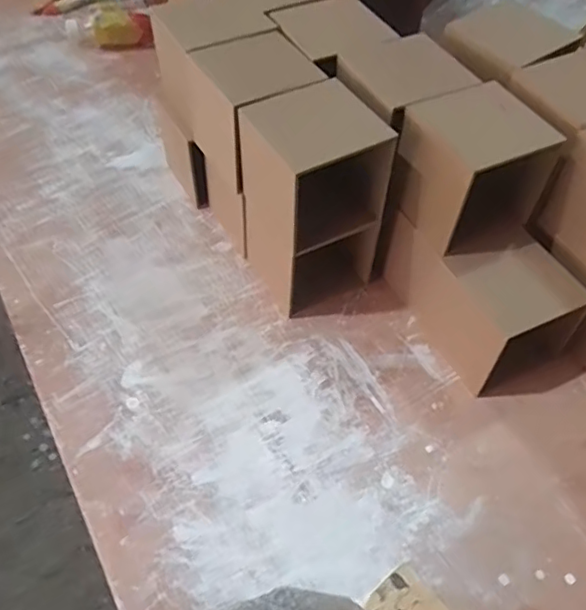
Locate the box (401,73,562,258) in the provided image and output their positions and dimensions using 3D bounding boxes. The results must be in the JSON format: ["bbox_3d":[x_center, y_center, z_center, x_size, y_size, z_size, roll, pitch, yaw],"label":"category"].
[{"bbox_3d":[0.184,-0.131,0.601,0.116,0.132,0.122,-23,56,-18],"label":"box"}]

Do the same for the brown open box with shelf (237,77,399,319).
[{"bbox_3d":[0.017,-0.108,0.644,0.111,0.226,0.117,-24,57,-19],"label":"brown open box with shelf"}]

